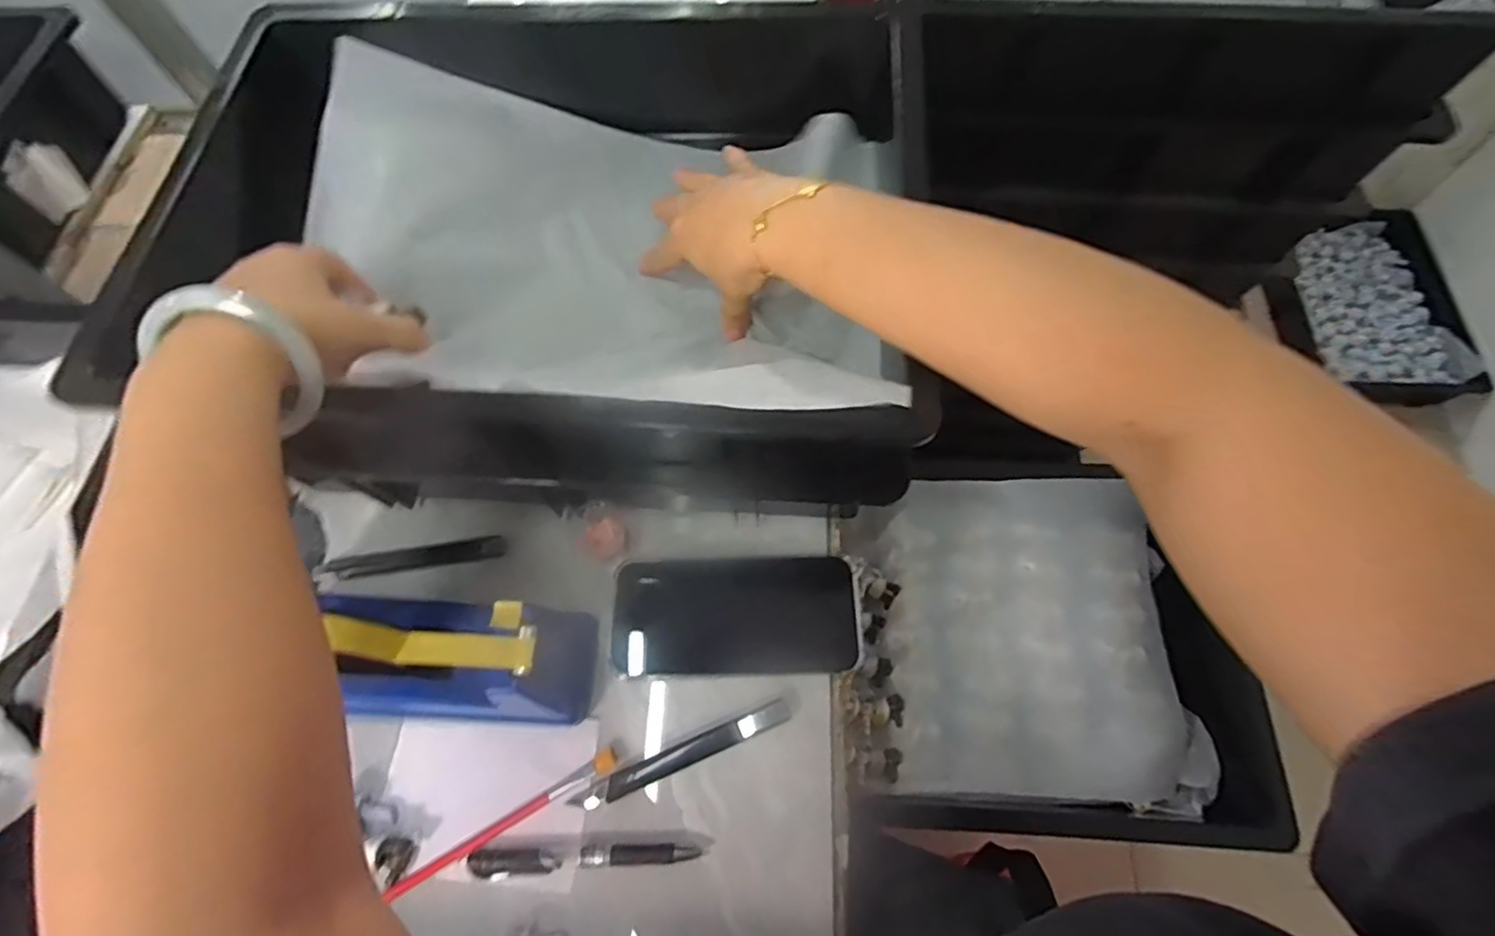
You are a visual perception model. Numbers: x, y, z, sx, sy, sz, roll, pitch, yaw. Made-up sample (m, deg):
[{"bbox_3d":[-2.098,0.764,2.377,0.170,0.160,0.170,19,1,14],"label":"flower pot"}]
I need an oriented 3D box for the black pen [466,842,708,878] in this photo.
[{"bbox_3d":[-0.097,0.233,0.388,0.137,0.009,0.014,-3,66,1],"label":"black pen"}]

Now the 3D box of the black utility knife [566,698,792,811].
[{"bbox_3d":[-0.040,0.180,0.408,0.142,0.004,0.014,-22,67,-8],"label":"black utility knife"}]

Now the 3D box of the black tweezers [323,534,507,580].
[{"bbox_3d":[-0.238,0.065,0.467,0.128,0.006,0.018,-8,66,-1],"label":"black tweezers"}]

